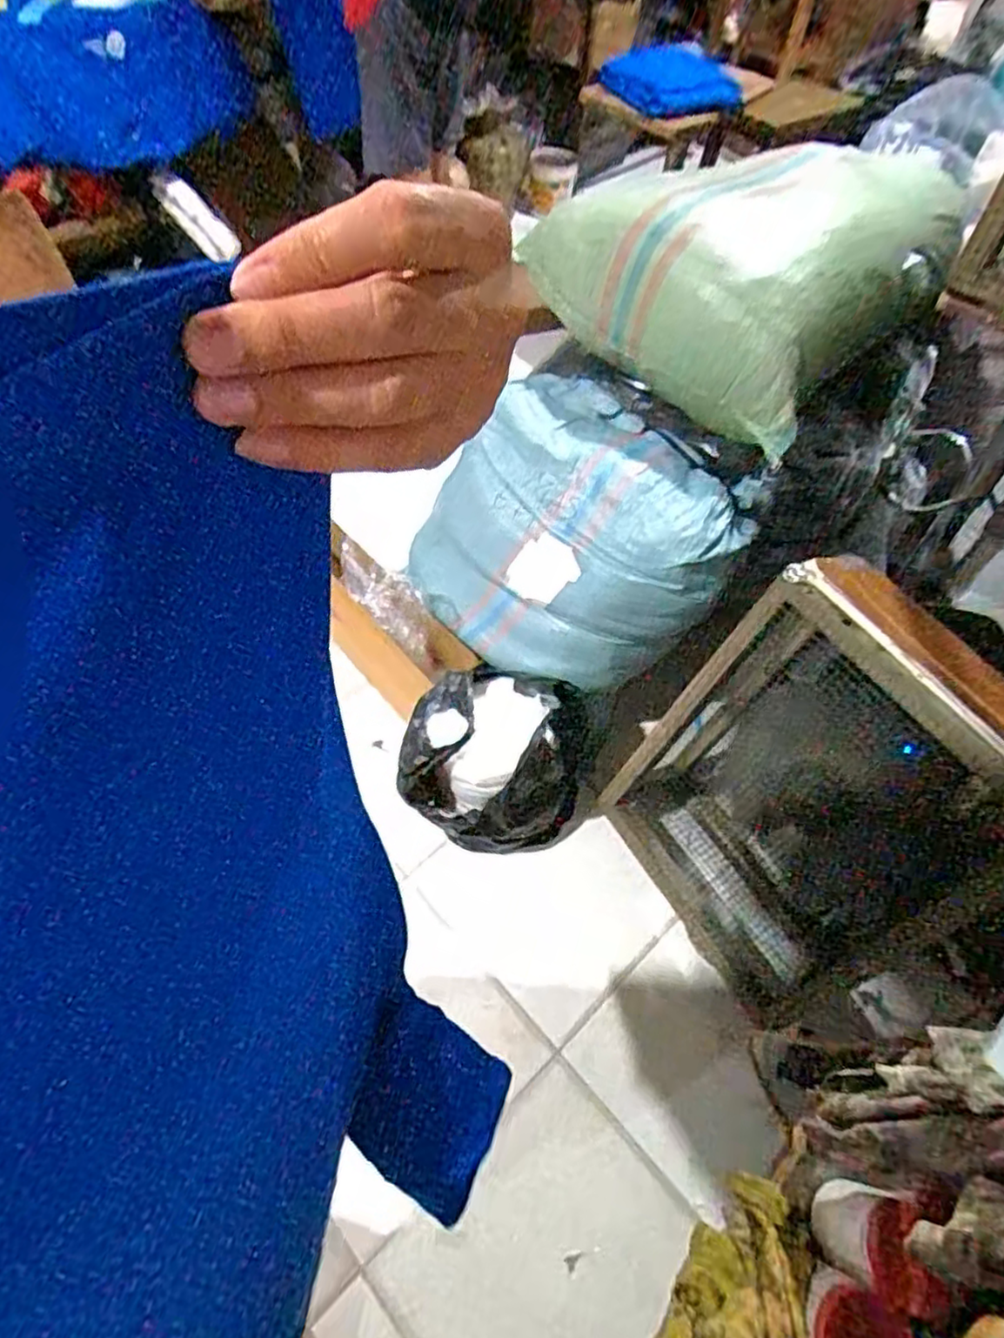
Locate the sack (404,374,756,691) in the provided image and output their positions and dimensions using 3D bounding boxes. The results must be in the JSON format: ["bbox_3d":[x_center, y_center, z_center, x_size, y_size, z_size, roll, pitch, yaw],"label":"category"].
[{"bbox_3d":[0.105,-0.217,1.230,0.574,0.378,0.341,39,63,22],"label":"sack"}]

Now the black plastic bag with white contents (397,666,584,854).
[{"bbox_3d":[-0.010,0.184,1.289,0.303,0.309,0.293,10,56,6],"label":"black plastic bag with white contents"}]

